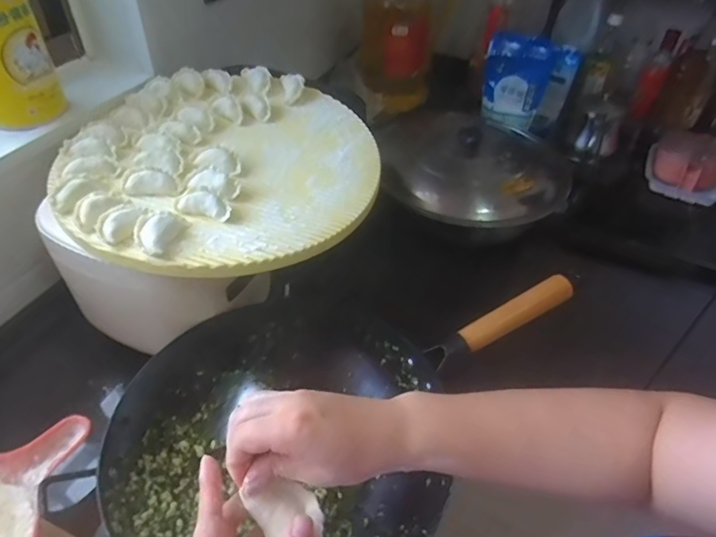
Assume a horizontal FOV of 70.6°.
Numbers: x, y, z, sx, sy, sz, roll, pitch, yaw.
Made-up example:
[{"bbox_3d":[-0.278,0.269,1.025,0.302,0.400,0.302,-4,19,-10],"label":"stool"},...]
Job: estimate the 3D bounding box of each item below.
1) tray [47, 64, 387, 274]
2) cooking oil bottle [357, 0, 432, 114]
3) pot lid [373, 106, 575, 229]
[{"bbox_3d":[-0.163,-0.145,0.634,0.368,0.035,0.378,1,47,-1],"label":"tray"},{"bbox_3d":[0.085,-0.521,1.117,0.163,0.316,0.120,7,42,4],"label":"cooking oil bottle"},{"bbox_3d":[0.199,-0.169,0.827,0.300,0.077,0.242,7,42,4],"label":"pot lid"}]

